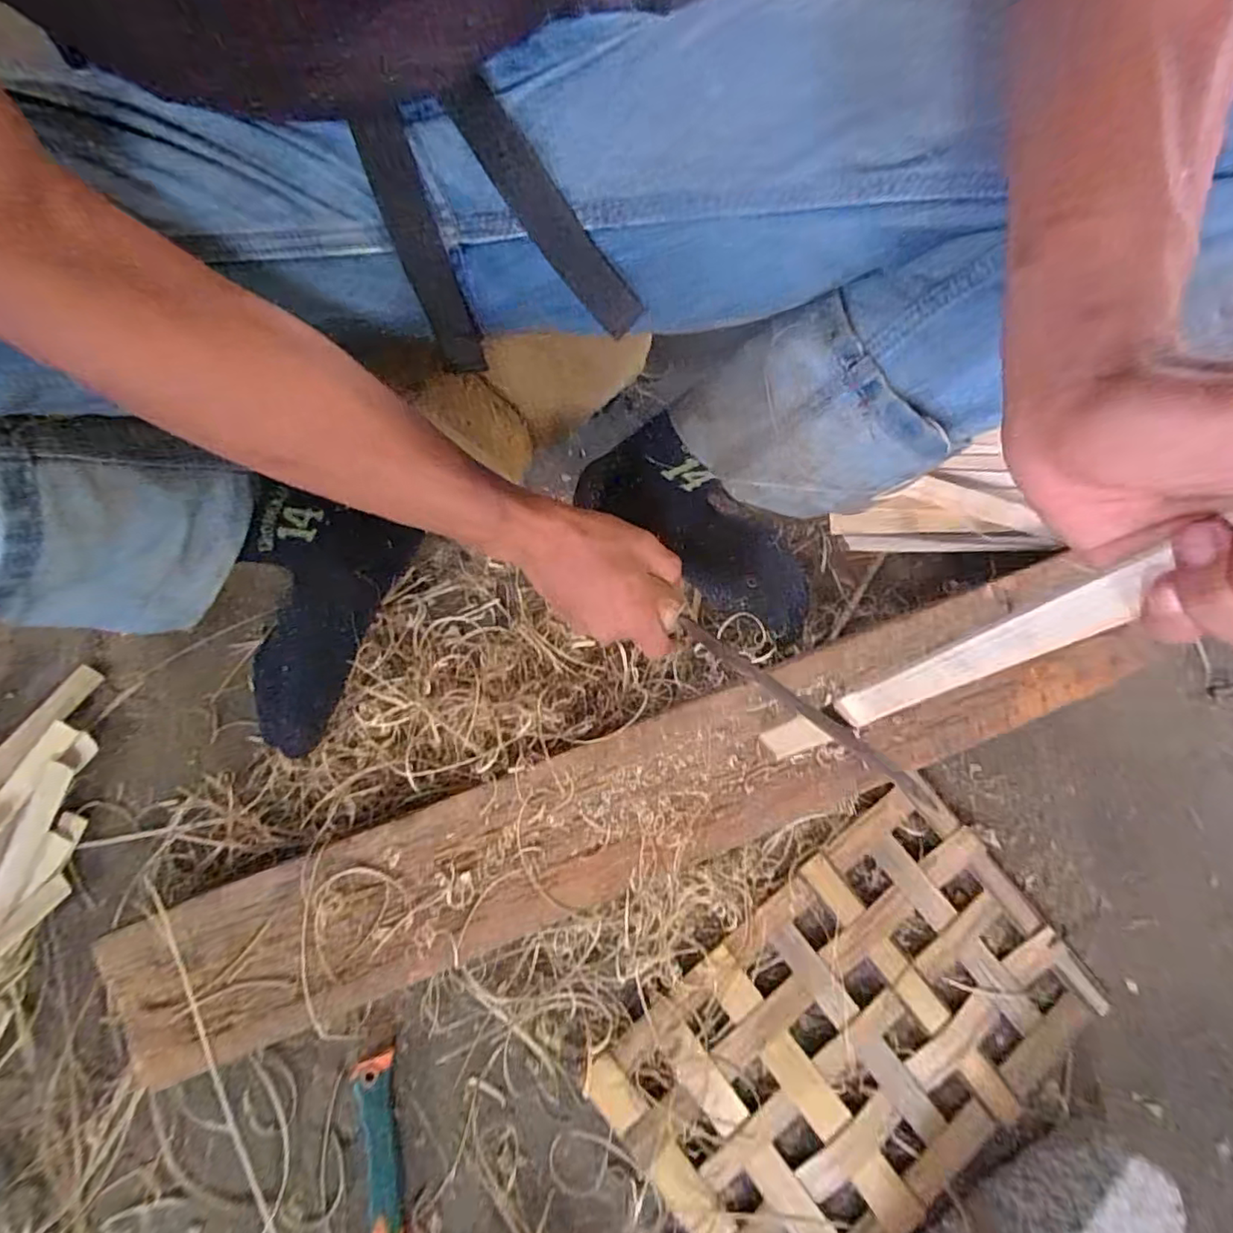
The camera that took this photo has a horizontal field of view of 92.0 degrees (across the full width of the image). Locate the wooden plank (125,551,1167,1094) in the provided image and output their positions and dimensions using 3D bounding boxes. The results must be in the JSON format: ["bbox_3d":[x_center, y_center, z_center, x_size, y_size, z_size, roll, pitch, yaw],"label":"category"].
[{"bbox_3d":[0.028,0.136,0.446,0.777,0.022,0.111,-21,78,-5],"label":"wooden plank"}]

